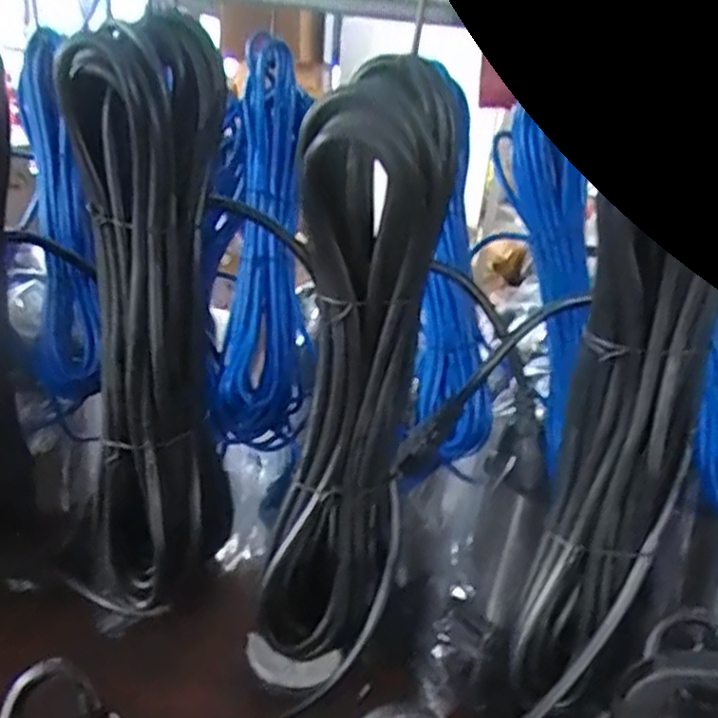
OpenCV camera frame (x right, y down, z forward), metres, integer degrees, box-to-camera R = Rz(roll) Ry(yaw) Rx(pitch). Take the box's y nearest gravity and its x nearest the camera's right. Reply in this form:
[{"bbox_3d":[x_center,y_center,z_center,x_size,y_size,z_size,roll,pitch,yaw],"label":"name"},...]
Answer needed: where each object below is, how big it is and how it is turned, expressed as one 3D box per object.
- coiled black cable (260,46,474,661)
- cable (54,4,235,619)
[{"bbox_3d":[-0.007,0.022,0.427,0.075,0.338,0.069,14,23,18],"label":"coiled black cable"},{"bbox_3d":[-0.122,-0.006,0.448,0.093,0.347,0.053,-1,23,-19],"label":"cable"}]

